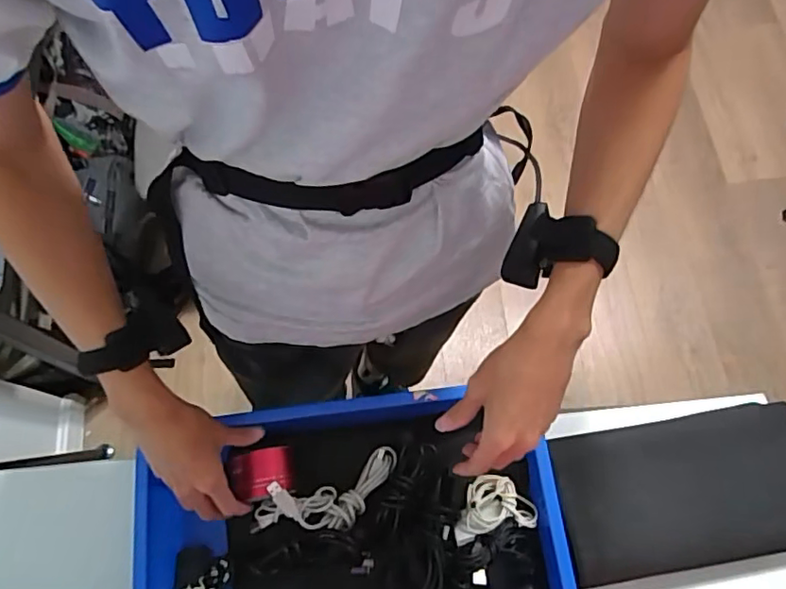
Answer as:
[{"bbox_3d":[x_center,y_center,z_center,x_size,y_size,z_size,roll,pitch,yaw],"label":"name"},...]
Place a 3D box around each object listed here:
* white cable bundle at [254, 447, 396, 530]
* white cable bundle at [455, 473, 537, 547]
[{"bbox_3d":[-0.072,0.220,0.621,0.168,0.065,0.073,-18,71,-6],"label":"white cable bundle"},{"bbox_3d":[0.106,0.227,0.613,0.087,0.019,0.059,-13,71,-4],"label":"white cable bundle"}]

